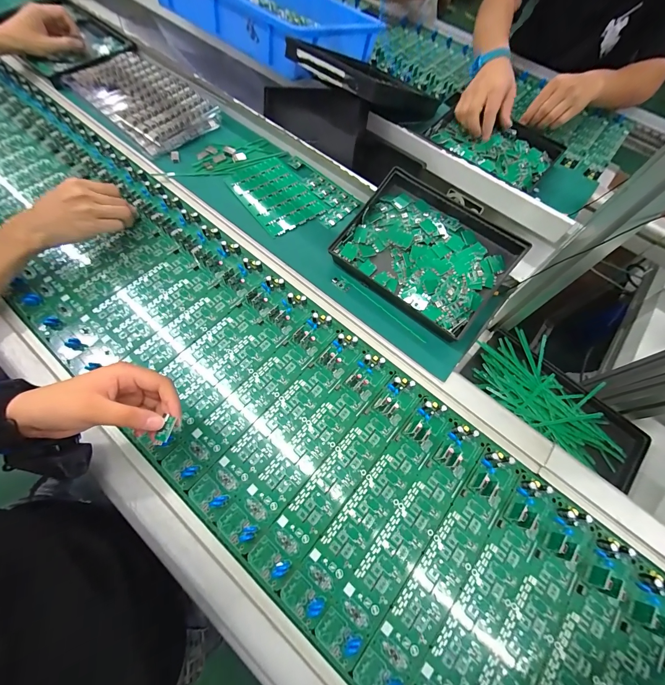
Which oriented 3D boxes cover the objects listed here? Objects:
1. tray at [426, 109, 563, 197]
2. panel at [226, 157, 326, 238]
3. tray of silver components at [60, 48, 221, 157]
[{"bbox_3d":[0.314,-0.382,0.607,0.233,0.044,0.197,34,68,11],"label":"tray"},{"bbox_3d":[-0.103,-0.259,0.535,0.108,0.005,0.169,-33,72,-16],"label":"panel"},{"bbox_3d":[-0.376,-0.485,0.610,0.315,0.031,0.167,40,69,17],"label":"tray of silver components"}]

